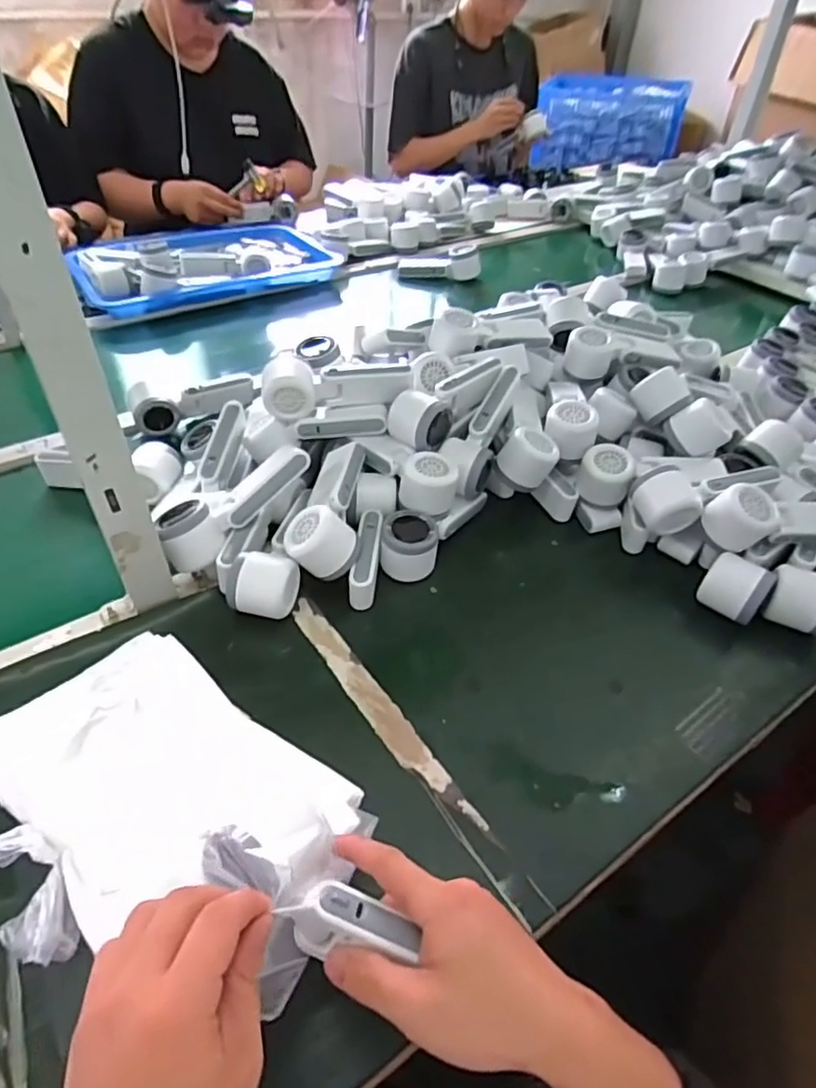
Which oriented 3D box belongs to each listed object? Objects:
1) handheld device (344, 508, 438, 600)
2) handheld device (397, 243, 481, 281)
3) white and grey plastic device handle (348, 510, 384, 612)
[{"bbox_3d":[0.002,0.004,0.652,0.058,0.055,0.059,3,43,1],"label":"handheld device"},{"bbox_3d":[0.066,-0.576,1.286,0.169,0.052,0.067,1,45,15],"label":"handheld device"},{"bbox_3d":[-0.042,0.013,0.634,0.025,0.040,0.102,10,51,-2],"label":"white and grey plastic device handle"}]

